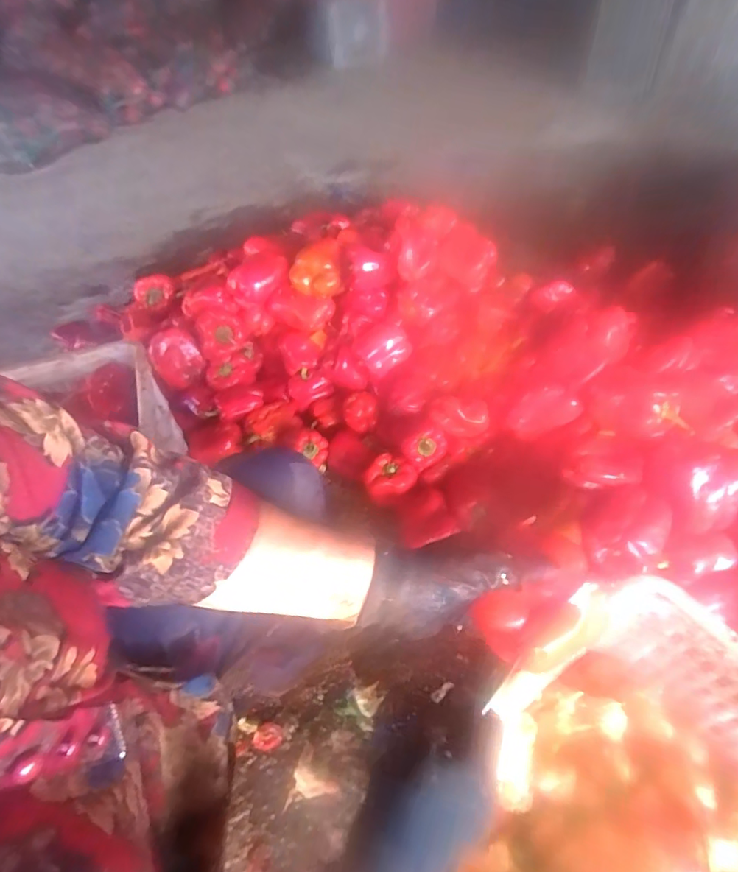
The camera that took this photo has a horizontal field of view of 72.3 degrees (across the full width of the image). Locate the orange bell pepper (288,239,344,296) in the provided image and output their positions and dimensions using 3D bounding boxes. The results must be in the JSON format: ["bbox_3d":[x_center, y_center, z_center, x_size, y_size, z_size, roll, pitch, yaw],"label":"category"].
[{"bbox_3d":[-0.097,-0.307,0.934,0.098,0.069,0.082,-5,49,1],"label":"orange bell pepper"}]

